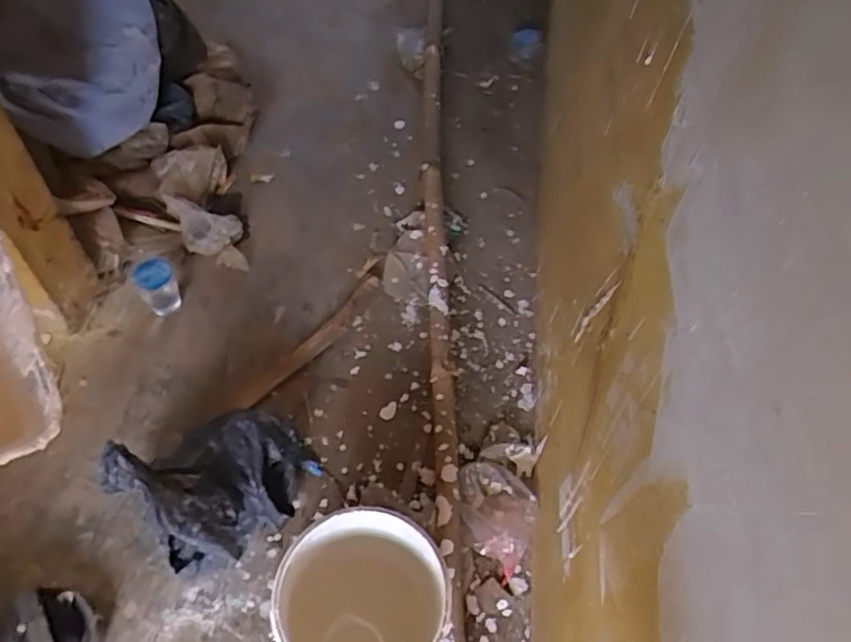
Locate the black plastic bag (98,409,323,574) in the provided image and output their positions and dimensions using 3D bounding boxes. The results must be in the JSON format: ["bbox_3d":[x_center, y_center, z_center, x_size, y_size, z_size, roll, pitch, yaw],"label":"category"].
[{"bbox_3d":[-0.246,0.181,0.776,0.224,0.242,0.134,-33,63,-24],"label":"black plastic bag"}]

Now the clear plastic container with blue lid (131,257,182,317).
[{"bbox_3d":[-0.426,-0.064,1.007,0.068,0.082,0.055,-27,61,-21],"label":"clear plastic container with blue lid"}]

